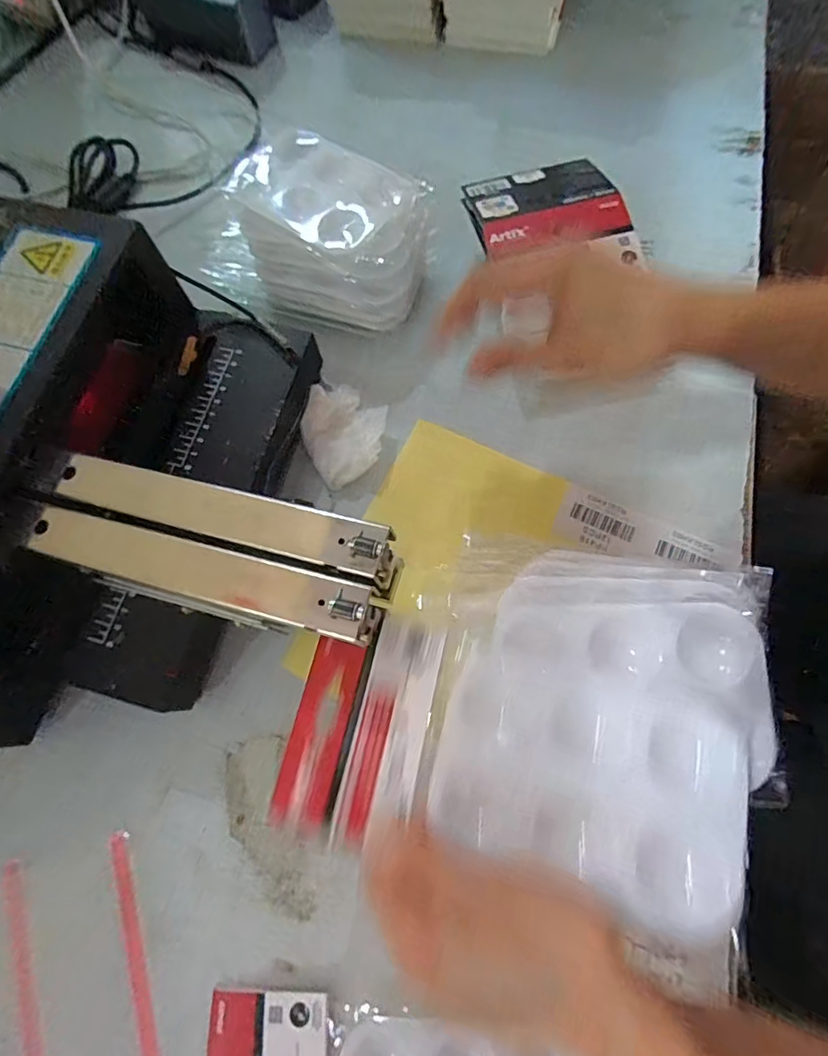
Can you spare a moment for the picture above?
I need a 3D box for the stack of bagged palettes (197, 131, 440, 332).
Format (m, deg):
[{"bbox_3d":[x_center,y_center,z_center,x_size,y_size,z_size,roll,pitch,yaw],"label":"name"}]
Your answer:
[{"bbox_3d":[-0.067,-0.220,0.394,0.165,0.072,0.122,24,74,9],"label":"stack of bagged palettes"}]

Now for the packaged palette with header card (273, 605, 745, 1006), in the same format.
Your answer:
[{"bbox_3d":[0.038,0.100,0.227,0.192,0.015,0.101,8,72,15],"label":"packaged palette with header card"}]

